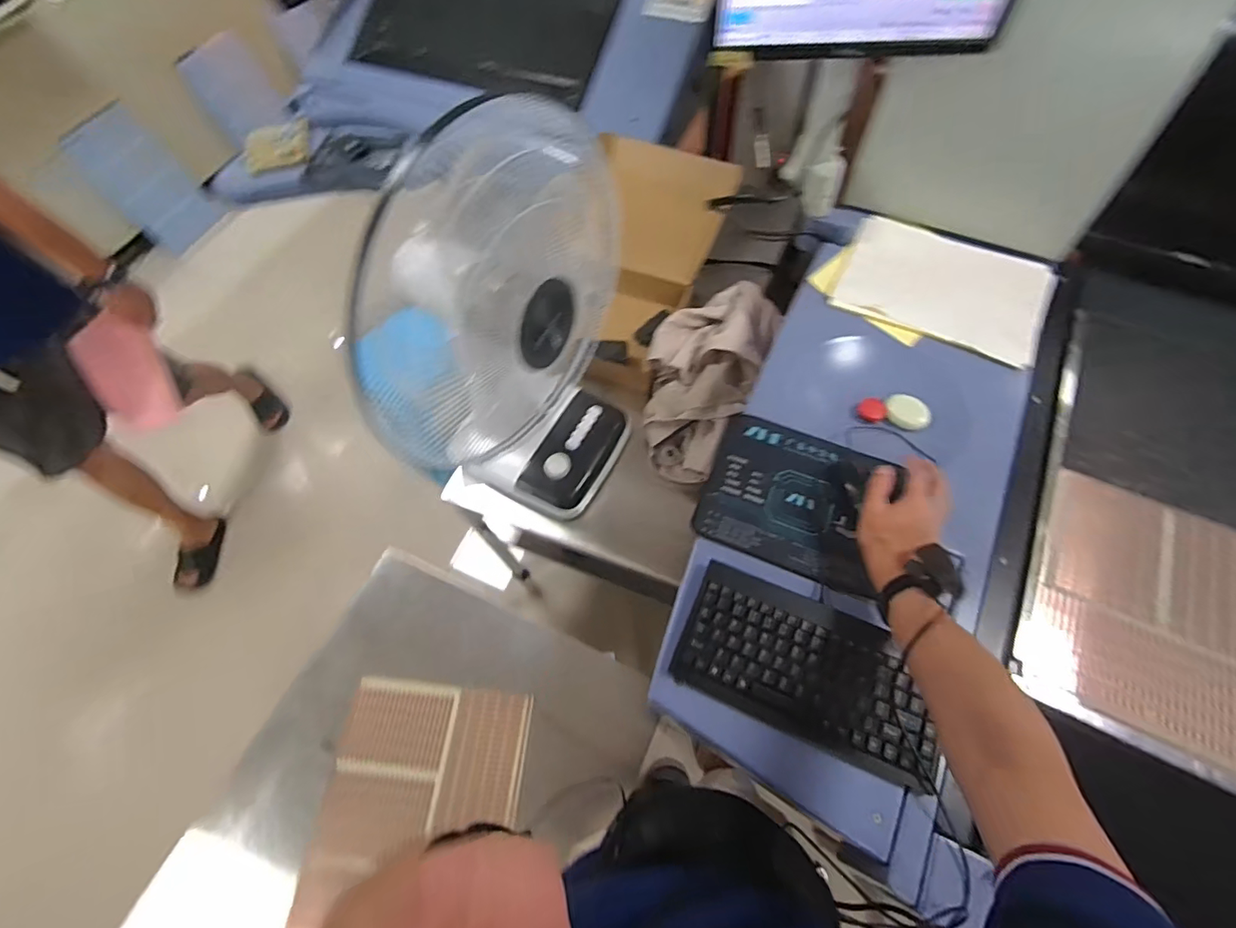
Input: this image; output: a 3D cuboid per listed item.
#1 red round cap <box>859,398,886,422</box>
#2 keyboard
[{"bbox_3d":[0.389,-0.083,0.794,0.038,0.014,0.033,38,70,21],"label":"red round cap"},{"bbox_3d":[0.218,0.231,0.605,0.282,0.032,0.149,20,65,14],"label":"keyboard"}]

